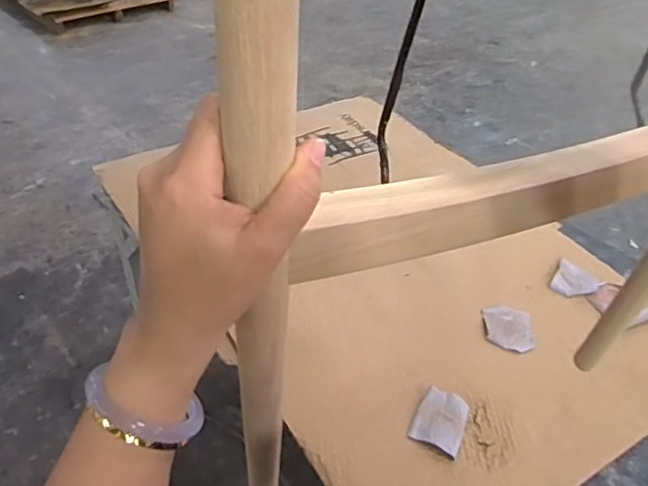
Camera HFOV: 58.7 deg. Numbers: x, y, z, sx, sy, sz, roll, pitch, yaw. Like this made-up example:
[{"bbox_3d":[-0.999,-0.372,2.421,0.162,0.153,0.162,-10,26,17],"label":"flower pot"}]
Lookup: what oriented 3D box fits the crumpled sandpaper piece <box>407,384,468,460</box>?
[{"bbox_3d":[0.223,0.335,1.097,0.089,0.023,0.125,20,43,16],"label":"crumpled sandpaper piece"}]

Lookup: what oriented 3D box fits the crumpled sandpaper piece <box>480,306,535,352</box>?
[{"bbox_3d":[0.415,0.190,1.300,0.107,0.015,0.135,8,41,4],"label":"crumpled sandpaper piece"}]

